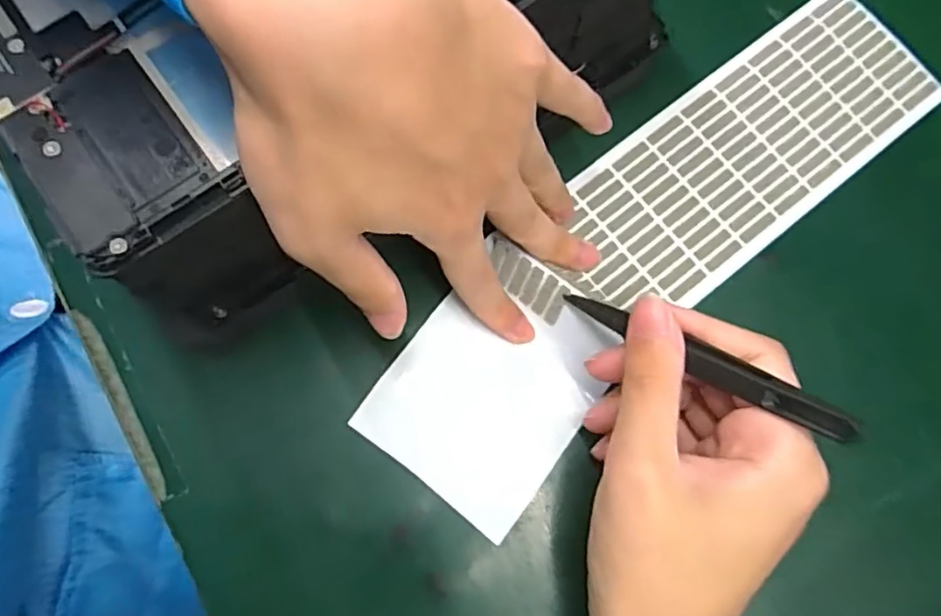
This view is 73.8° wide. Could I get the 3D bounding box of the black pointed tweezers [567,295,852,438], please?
[{"bbox_3d":[0.080,0.018,0.227,0.112,0.010,0.010,30,77,42],"label":"black pointed tweezers"}]

